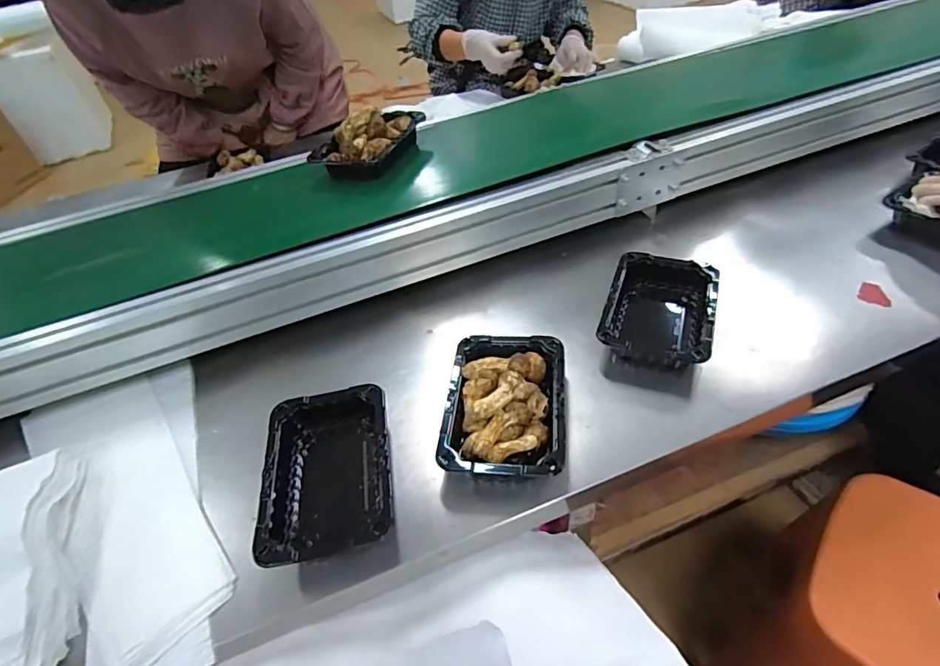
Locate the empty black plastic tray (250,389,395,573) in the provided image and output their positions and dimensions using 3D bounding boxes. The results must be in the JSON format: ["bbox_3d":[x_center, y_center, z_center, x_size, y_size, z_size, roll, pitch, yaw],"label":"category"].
[{"bbox_3d":[-0.144,0.139,0.521,0.122,0.045,0.182,-11,45,-3],"label":"empty black plastic tray"}]

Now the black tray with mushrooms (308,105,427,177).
[{"bbox_3d":[-0.156,-0.295,0.780,0.122,0.060,0.171,18,50,23],"label":"black tray with mushrooms"}]

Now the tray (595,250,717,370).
[{"bbox_3d":[0.242,-0.028,0.642,0.131,0.044,0.177,14,48,20],"label":"tray"}]

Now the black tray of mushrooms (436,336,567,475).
[{"bbox_3d":[0.040,0.074,0.561,0.126,0.049,0.176,1,45,9],"label":"black tray of mushrooms"}]

